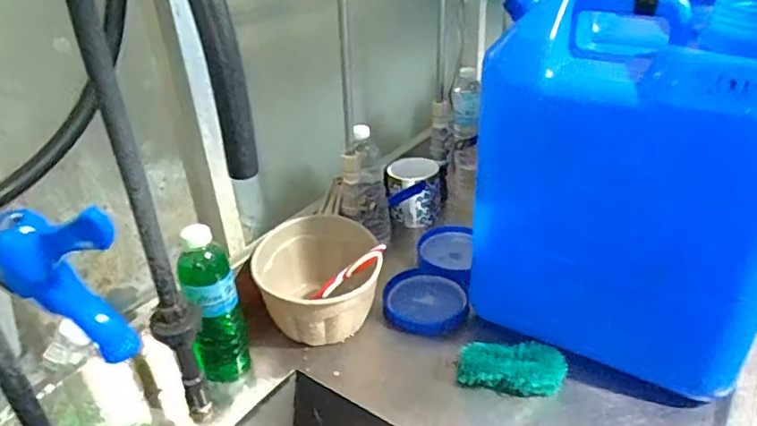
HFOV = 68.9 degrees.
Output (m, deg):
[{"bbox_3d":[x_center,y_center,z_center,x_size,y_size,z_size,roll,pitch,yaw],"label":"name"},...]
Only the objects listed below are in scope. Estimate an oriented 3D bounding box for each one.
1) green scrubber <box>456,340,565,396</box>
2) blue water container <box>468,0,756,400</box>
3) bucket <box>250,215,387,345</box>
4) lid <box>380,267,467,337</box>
[{"bbox_3d":[0.158,0.189,0.656,0.124,0.039,0.054,2,31,10],"label":"green scrubber"},{"bbox_3d":[0.285,-0.032,0.613,0.306,0.385,0.178,18,37,33],"label":"blue water container"},{"bbox_3d":[-0.078,0.102,0.752,0.166,0.123,0.167,-3,30,2],"label":"bucket"},{"bbox_3d":[0.066,0.126,0.788,0.117,0.030,0.110,-3,30,2],"label":"lid"}]

